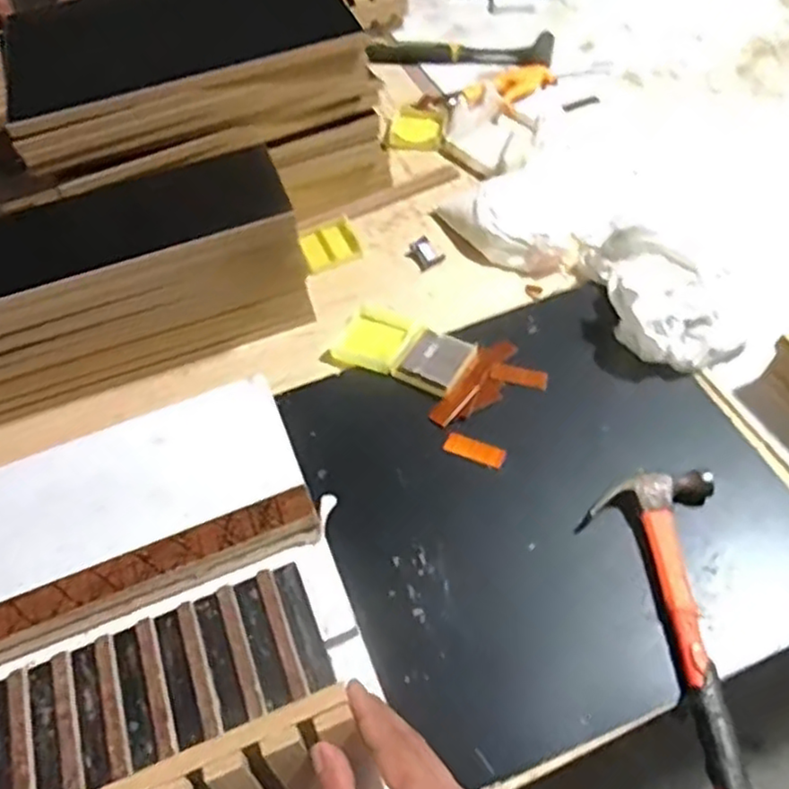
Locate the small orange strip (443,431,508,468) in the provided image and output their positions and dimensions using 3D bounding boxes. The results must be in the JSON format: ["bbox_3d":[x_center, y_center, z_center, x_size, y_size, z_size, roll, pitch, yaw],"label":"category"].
[{"bbox_3d":[0.072,0.050,0.616,0.054,0.006,0.020,17,58,17],"label":"small orange strip"}]

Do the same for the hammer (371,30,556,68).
[{"bbox_3d":[0.095,-0.495,0.990,0.261,0.027,0.068,6,55,9],"label":"hammer"}]

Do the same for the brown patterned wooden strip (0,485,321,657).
[{"bbox_3d":[-0.348,0.196,0.497,0.607,0.030,0.035,-21,55,-10],"label":"brown patterned wooden strip"}]

